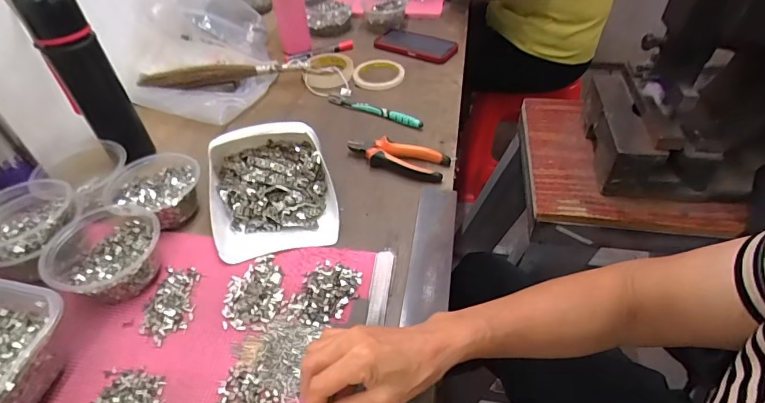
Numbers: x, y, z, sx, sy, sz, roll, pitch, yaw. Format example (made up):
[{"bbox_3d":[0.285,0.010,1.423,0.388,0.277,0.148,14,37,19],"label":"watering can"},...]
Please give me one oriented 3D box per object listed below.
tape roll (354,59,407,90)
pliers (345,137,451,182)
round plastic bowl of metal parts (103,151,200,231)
[{"bbox_3d":[-0.007,-0.247,0.834,0.097,0.013,0.100,0,47,0],"label":"tape roll"},{"bbox_3d":[0.021,-0.068,0.637,0.147,0.017,0.054,13,48,16],"label":"pliers"},{"bbox_3d":[-0.301,-0.018,0.583,0.120,0.047,0.095,14,48,17],"label":"round plastic bowl of metal parts"}]

